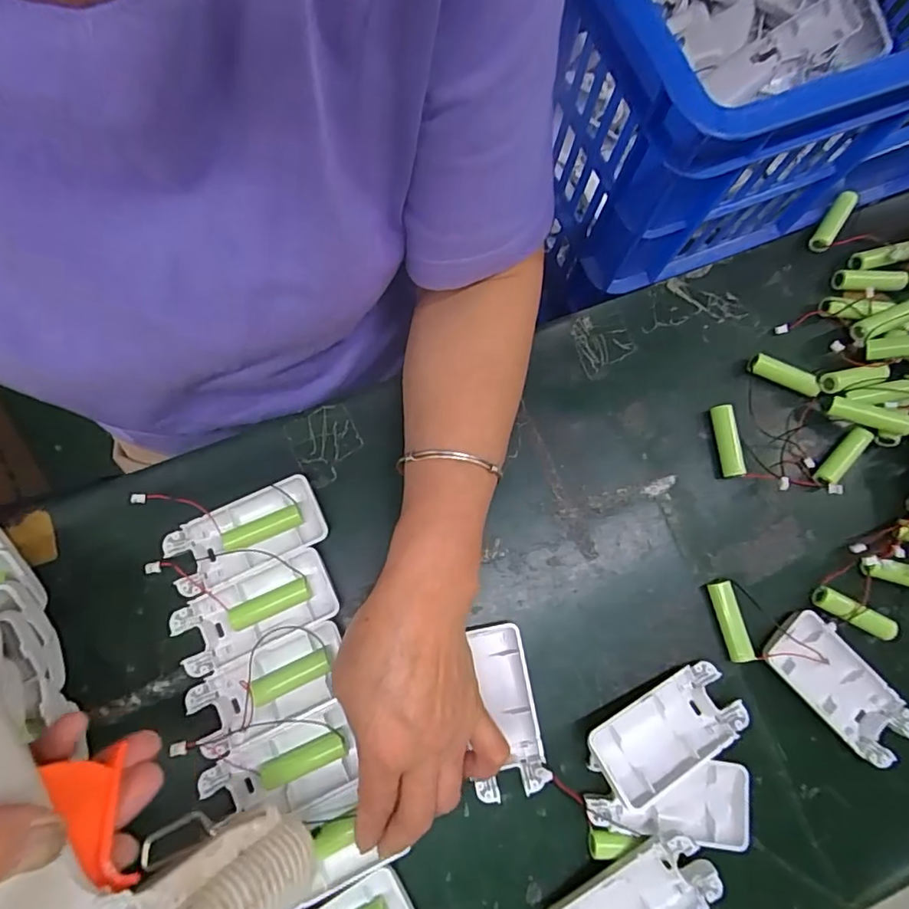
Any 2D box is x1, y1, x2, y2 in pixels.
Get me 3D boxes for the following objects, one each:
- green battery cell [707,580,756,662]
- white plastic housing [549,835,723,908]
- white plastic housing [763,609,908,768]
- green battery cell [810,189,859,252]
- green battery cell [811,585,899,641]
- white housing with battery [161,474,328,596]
[{"bbox_3d":[0.176,0.107,0.341,0.012,0.011,0.050,-13,80,-4],"label":"green battery cell"},{"bbox_3d":[0.098,0.251,0.298,0.096,0.017,0.047,-39,90,2],"label":"white plastic housing"},{"bbox_3d":[0.240,0.142,0.333,0.044,0.013,0.094,-42,83,-9],"label":"white plastic housing"},{"bbox_3d":[0.286,-0.175,0.403,0.014,0.017,0.050,33,80,4],"label":"green battery cell"},{"bbox_3d":[0.259,0.102,0.341,0.053,0.011,0.013,27,80,3],"label":"green battery cell"},{"bbox_3d":[-0.129,0.051,0.332,0.093,0.012,0.045,-24,81,-6],"label":"white housing with battery"}]

